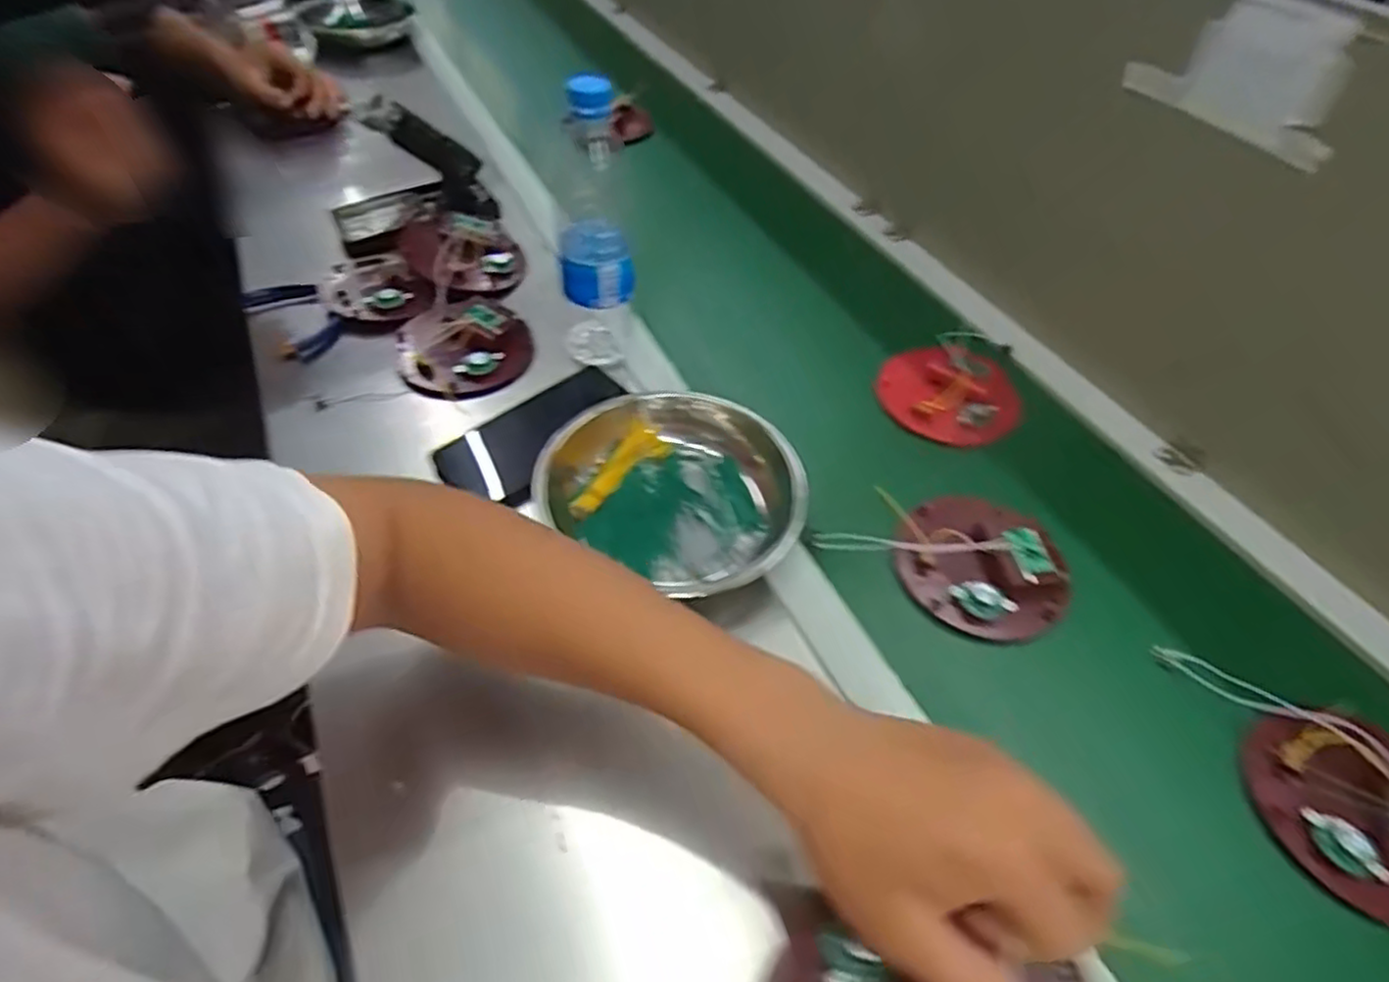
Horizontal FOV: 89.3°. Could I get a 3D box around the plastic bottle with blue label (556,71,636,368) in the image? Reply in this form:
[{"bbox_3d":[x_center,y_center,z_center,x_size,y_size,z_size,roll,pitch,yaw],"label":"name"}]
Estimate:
[{"bbox_3d":[-0.082,-0.209,0.567,0.060,0.213,0.058,-11,51,-12],"label":"plastic bottle with blue label"}]

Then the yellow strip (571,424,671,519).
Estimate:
[{"bbox_3d":[-0.059,-0.016,0.541,0.031,0.008,0.102,28,54,20],"label":"yellow strip"}]

